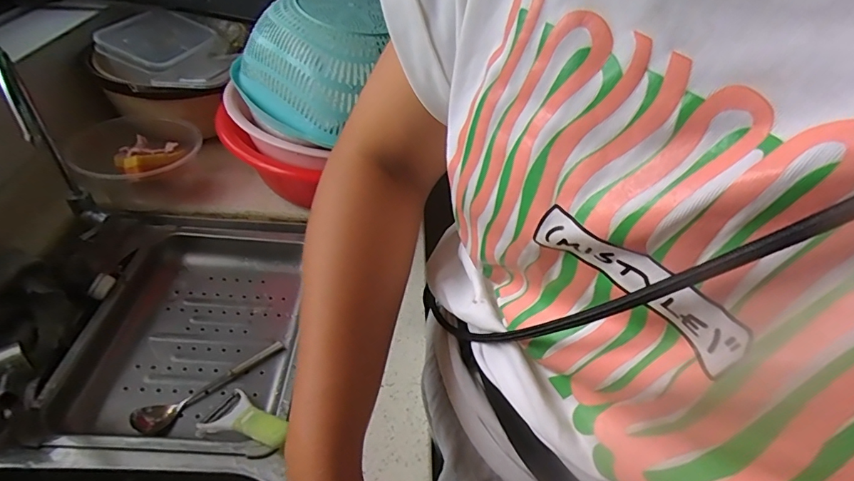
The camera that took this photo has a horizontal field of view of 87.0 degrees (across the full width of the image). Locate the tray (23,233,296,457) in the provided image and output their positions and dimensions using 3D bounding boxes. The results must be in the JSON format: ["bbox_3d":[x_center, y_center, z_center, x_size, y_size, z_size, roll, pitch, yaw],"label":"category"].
[{"bbox_3d":[-0.284,0.114,0.569,0.247,0.058,0.320,1,43,-4],"label":"tray"}]

